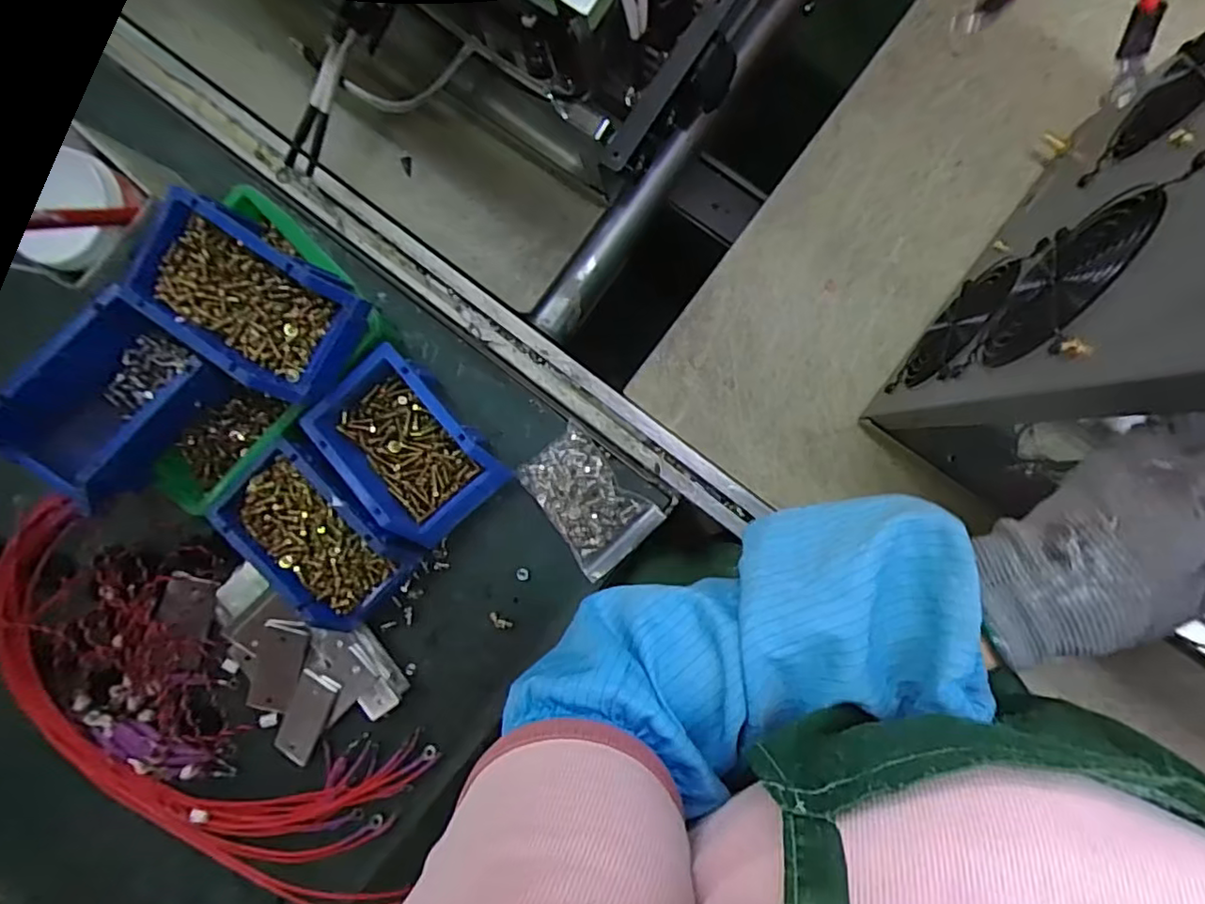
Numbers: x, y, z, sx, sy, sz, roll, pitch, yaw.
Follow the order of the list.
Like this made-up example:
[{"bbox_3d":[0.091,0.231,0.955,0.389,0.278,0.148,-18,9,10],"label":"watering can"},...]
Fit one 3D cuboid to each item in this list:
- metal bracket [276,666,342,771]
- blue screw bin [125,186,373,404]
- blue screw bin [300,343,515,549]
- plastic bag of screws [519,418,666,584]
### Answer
[{"bbox_3d":[-0.291,0.261,0.606,0.042,0.014,0.087,27,93,6],"label":"metal bracket"},{"bbox_3d":[-0.295,-0.127,0.503,0.177,0.063,0.106,31,94,6],"label":"blue screw bin"},{"bbox_3d":[-0.170,-0.006,0.566,0.111,0.082,0.156,-40,86,6],"label":"blue screw bin"},{"bbox_3d":[-0.015,0.046,0.570,0.086,0.019,0.122,-43,95,3],"label":"plastic bag of screws"}]

